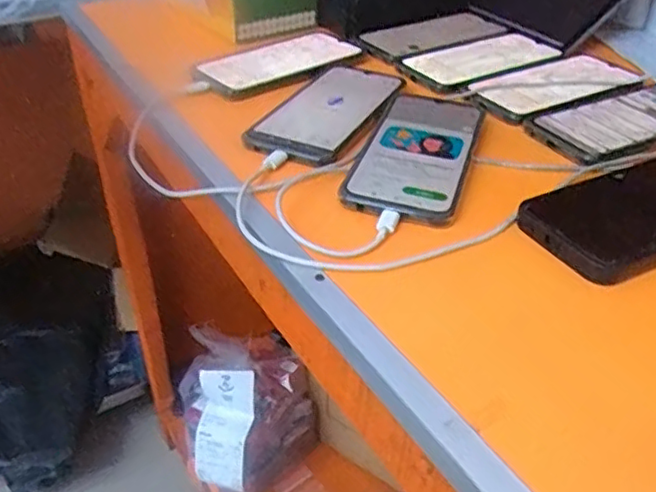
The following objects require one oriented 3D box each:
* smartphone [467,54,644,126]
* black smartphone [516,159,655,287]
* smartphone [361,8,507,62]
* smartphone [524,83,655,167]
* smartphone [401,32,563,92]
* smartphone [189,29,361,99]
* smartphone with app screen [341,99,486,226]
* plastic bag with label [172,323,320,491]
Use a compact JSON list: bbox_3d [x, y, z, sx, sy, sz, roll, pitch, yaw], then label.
[{"bbox_3d":[0.209,-0.148,0.578,0.172,0.005,0.083,-15,39,-21],"label":"smartphone"},{"bbox_3d":[0.209,-0.025,0.416,0.170,0.010,0.084,-16,40,-22],"label":"black smartphone"},{"bbox_3d":[0.116,-0.234,0.688,0.163,0.009,0.079,-22,42,-29],"label":"smartphone"},{"bbox_3d":[0.248,-0.103,0.523,0.168,0.008,0.085,-17,40,-24],"label":"smartphone"},{"bbox_3d":[0.155,-0.187,0.636,0.160,0.007,0.085,-19,41,-25],"label":"smartphone"},{"bbox_3d":[-0.046,-0.185,0.620,0.176,0.011,0.087,-26,44,-32],"label":"smartphone"},{"bbox_3d":[0.069,-0.073,0.479,0.078,0.009,0.165,12,38,15],"label":"smartphone with app screen"},{"bbox_3d":[-0.134,0.272,1.017,0.151,0.262,0.210,28,44,32],"label":"plastic bag with label"}]

